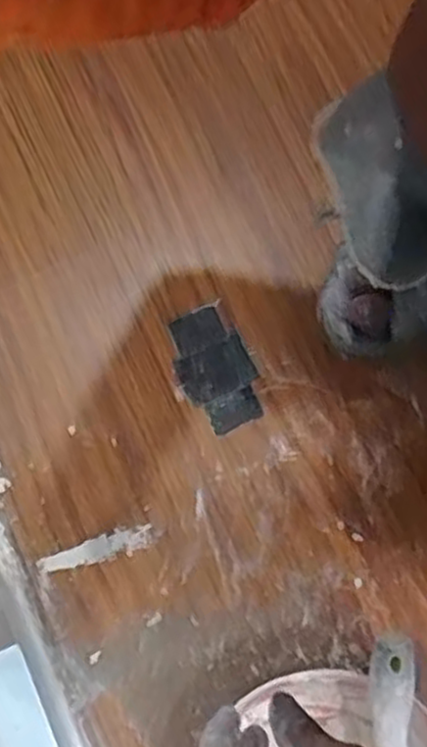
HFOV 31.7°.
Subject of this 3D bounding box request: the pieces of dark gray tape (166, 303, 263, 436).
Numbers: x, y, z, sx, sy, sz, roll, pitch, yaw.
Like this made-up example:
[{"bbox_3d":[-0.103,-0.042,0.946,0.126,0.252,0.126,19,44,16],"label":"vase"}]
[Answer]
[{"bbox_3d":[0.001,-0.005,0.674,0.064,0.005,0.111,-26,77,-6],"label":"pieces of dark gray tape"}]

